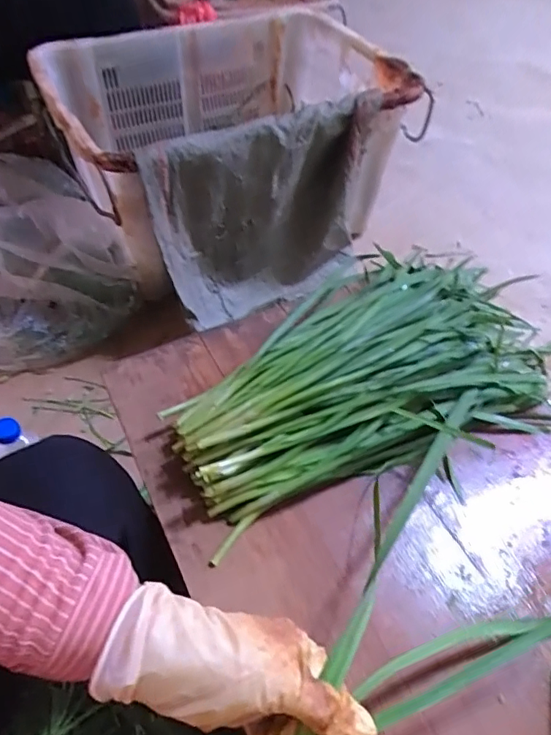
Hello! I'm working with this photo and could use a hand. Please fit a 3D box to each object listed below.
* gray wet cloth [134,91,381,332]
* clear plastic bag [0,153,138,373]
[{"bbox_3d":[-0.031,-0.281,1.007,0.420,0.390,0.093,-21,56,-19],"label":"gray wet cloth"},{"bbox_3d":[-0.534,-0.248,1.035,0.343,0.197,0.526,-31,60,-24],"label":"clear plastic bag"}]

